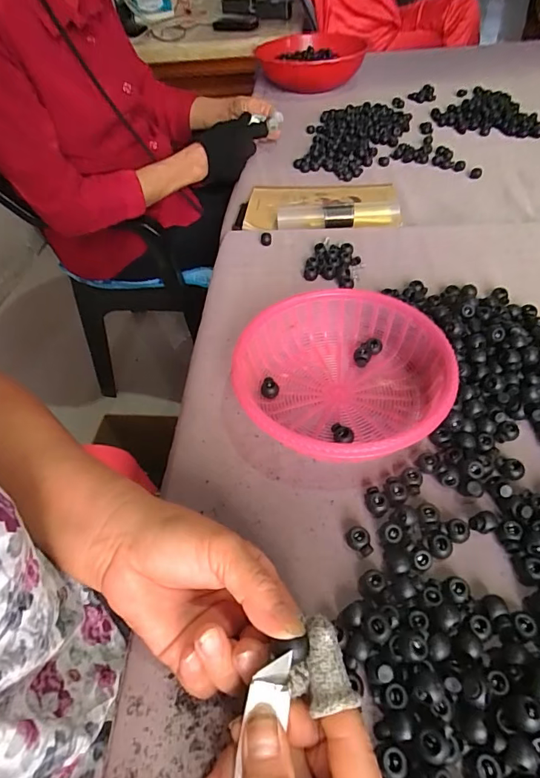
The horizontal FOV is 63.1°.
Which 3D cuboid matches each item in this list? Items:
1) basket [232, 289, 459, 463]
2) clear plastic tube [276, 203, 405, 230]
[{"bbox_3d":[0.058,-0.007,0.363,0.166,0.052,0.170,-2,49,3],"label":"basket"},{"bbox_3d":[0.085,-0.216,0.548,0.151,0.020,0.018,0,49,5],"label":"clear plastic tube"}]

